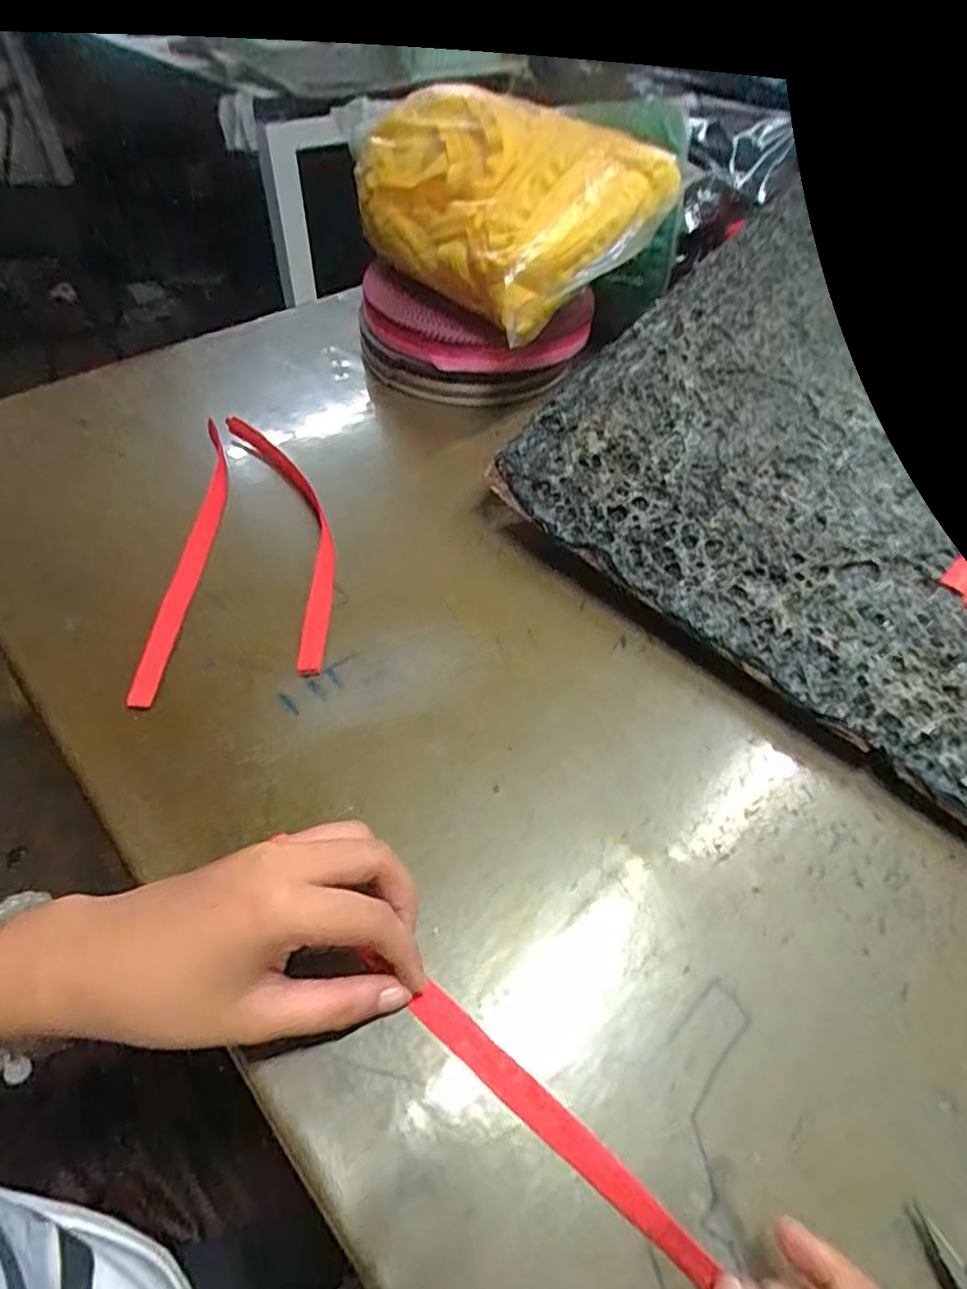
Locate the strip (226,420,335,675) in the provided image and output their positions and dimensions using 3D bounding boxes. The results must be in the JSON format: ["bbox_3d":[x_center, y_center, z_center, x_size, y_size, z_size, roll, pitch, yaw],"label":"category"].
[{"bbox_3d":[-0.132,-0.083,0.450,0.043,0.016,0.257,-16,53,-16],"label":"strip"}]

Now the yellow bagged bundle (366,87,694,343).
[{"bbox_3d":[0.021,-0.351,0.514,0.164,0.102,0.204,-32,59,-26],"label":"yellow bagged bundle"}]

